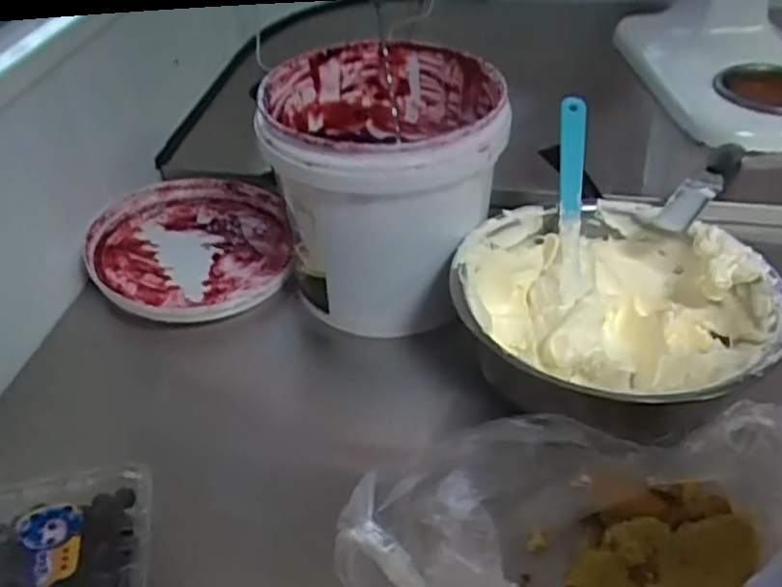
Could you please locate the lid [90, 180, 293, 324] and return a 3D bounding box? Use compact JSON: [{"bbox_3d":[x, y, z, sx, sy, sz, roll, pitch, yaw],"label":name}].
[{"bbox_3d":[-0.197,-0.049,0.720,0.186,0.030,0.203,-1,39,1],"label":"lid"}]

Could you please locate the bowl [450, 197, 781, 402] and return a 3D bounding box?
[{"bbox_3d":[0.170,0.024,0.566,0.228,0.086,0.226,-1,39,1],"label":"bowl"}]

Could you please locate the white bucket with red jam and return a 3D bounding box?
[{"bbox_3d":[-0.004,-0.091,0.642,0.194,0.189,0.203,-1,39,1],"label":"white bucket with red jam"}]

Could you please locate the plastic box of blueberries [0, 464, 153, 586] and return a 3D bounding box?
[{"bbox_3d":[-0.216,0.174,0.464,0.124,0.039,0.119,-10,40,-11],"label":"plastic box of blueberries"}]

